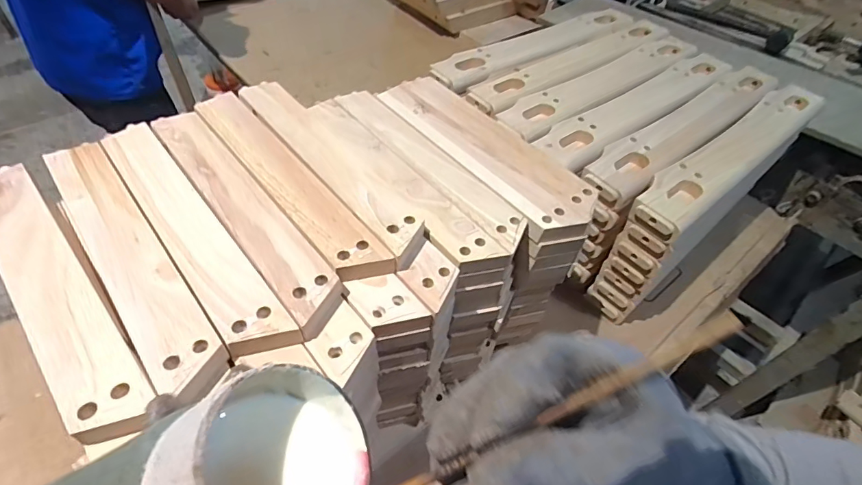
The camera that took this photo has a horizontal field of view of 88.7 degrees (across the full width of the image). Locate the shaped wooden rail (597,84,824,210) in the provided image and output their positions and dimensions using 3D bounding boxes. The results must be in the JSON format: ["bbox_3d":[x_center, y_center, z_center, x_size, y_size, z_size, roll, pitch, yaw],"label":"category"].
[{"bbox_3d":[0.403,-0.186,0.675,0.500,0.031,0.076,-31,59,-27],"label":"shaped wooden rail"}]

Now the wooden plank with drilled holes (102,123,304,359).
[{"bbox_3d":[-0.202,-0.016,0.367,0.044,0.015,0.290,-31,59,-27],"label":"wooden plank with drilled holes"}]

